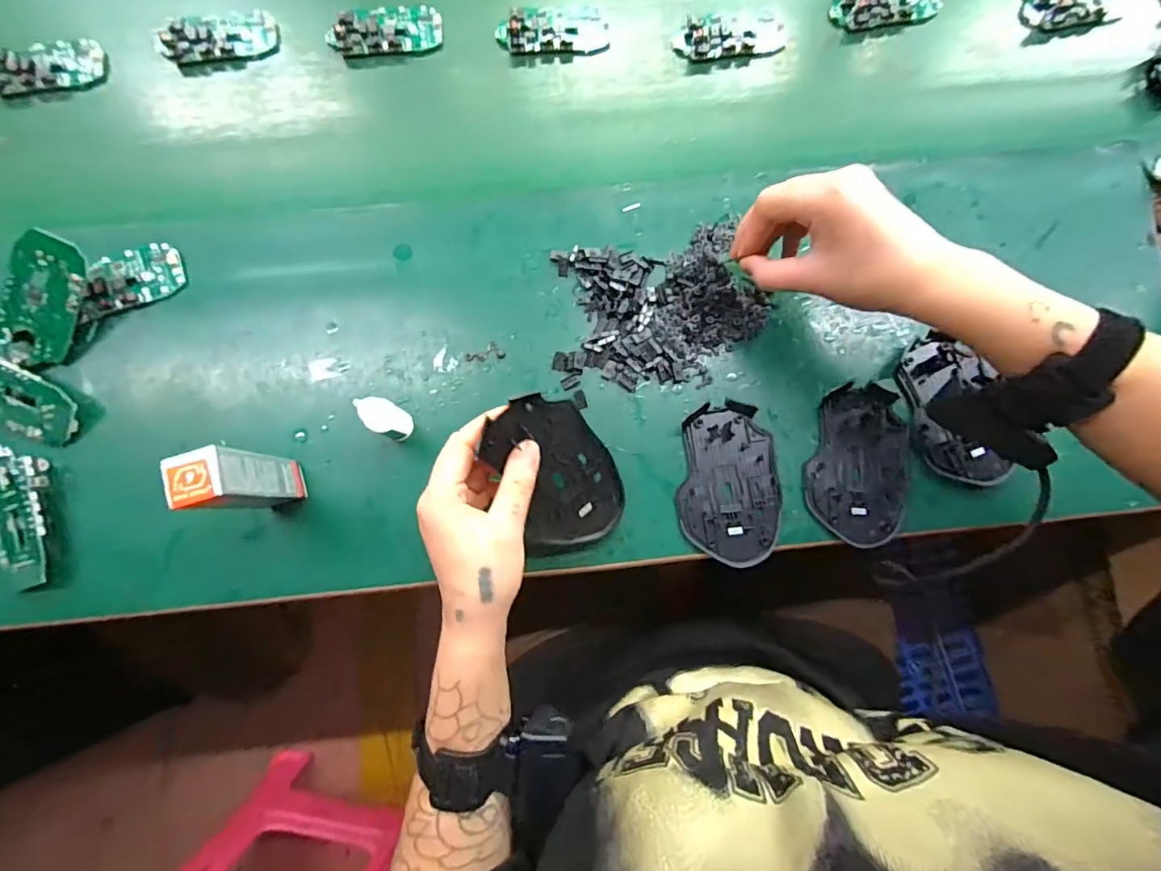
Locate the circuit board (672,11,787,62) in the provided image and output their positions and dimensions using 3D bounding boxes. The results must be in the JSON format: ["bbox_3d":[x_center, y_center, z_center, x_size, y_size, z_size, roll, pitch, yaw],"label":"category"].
[{"bbox_3d":[0.134,-0.353,0.440,0.100,0.012,0.044,-3,79,-1],"label":"circuit board"}]

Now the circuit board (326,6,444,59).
[{"bbox_3d":[-0.170,-0.353,0.435,0.096,0.012,0.045,-8,79,-2],"label":"circuit board"}]

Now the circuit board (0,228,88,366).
[{"bbox_3d":[-0.385,-0.097,0.358,0.042,0.010,0.094,23,104,-21],"label":"circuit board"}]

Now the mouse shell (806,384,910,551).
[{"bbox_3d":[0.208,0.020,0.369,0.072,0.011,0.113,16,79,2],"label":"mouse shell"}]

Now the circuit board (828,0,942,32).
[{"bbox_3d":[0.273,-0.389,0.447,0.096,0.017,0.049,-11,79,-3],"label":"circuit board"}]

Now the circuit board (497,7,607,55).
[{"bbox_3d":[-0.024,-0.356,0.439,0.097,0.010,0.048,-4,79,-2],"label":"circuit board"}]

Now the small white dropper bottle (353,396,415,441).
[{"bbox_3d":[-0.133,-0.011,0.344,0.021,0.060,0.019,-44,82,-8],"label":"small white dropper bottle"}]

